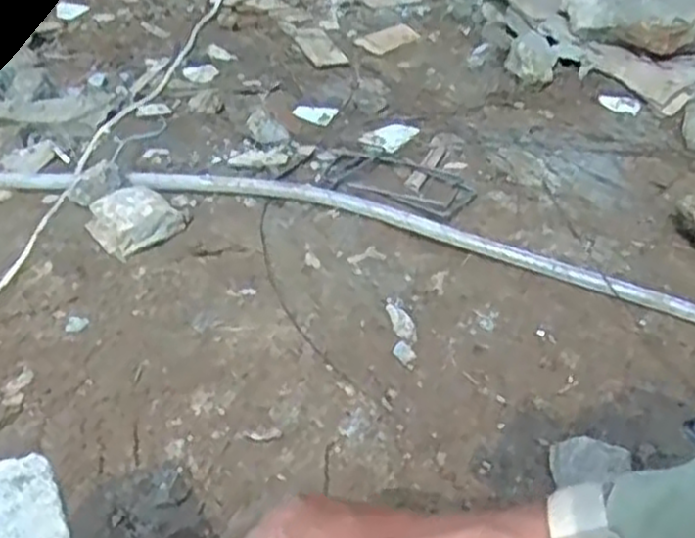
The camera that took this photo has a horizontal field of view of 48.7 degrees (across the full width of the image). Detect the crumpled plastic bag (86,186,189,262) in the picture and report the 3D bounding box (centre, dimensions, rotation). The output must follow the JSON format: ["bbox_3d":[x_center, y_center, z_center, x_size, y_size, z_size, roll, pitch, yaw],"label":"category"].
[{"bbox_3d":[-0.279,-0.068,1.004,0.107,0.036,0.112,32,47,31],"label":"crumpled plastic bag"}]

